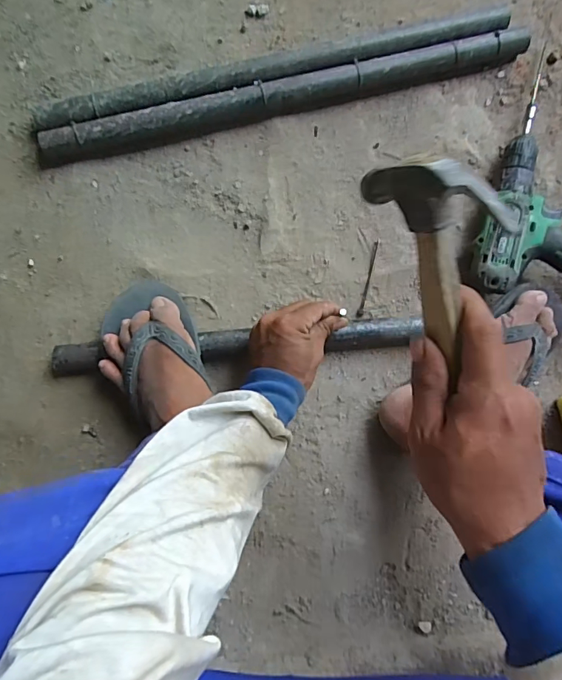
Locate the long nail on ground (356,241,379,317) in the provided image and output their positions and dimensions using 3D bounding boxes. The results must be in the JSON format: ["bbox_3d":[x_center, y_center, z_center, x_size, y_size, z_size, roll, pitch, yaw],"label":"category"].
[{"bbox_3d":[0.109,-0.075,0.553,0.008,0.004,0.094,14,89,-3],"label":"long nail on ground"}]

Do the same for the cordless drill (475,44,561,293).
[{"bbox_3d":[0.360,-0.145,0.523,0.218,0.096,0.293,21,88,-3],"label":"cordless drill"}]

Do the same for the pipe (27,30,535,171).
[{"bbox_3d":[0.012,-0.296,0.538,0.592,0.033,0.031,-15,91,-4],"label":"pipe"}]

